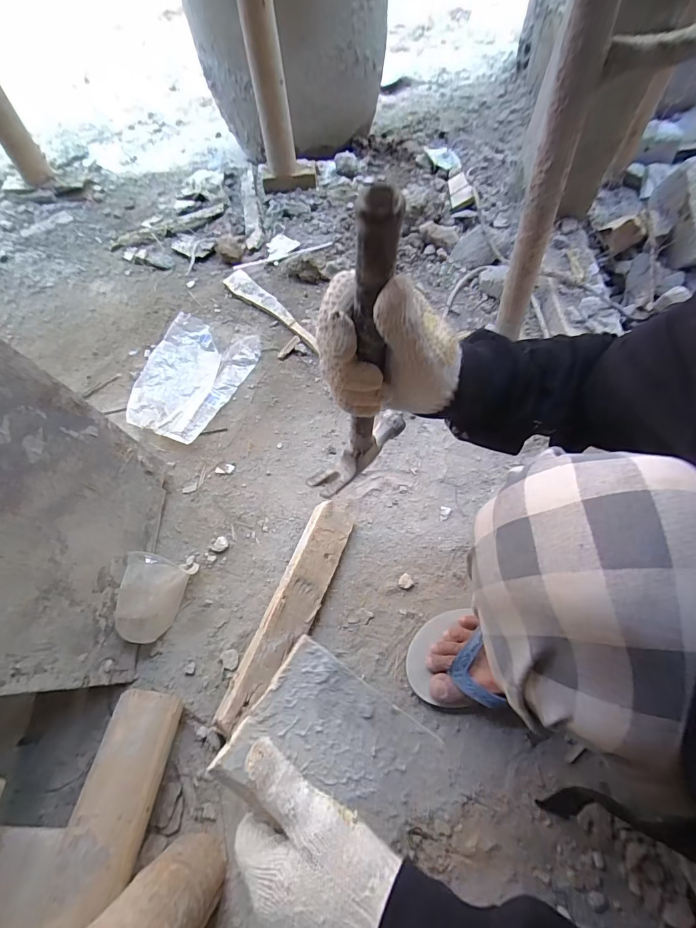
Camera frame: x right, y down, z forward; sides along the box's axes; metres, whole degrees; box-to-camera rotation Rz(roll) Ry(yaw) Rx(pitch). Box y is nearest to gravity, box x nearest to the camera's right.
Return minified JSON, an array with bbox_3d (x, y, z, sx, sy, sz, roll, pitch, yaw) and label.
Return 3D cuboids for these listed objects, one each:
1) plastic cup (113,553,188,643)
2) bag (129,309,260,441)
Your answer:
[{"bbox_3d":[-0.252,0.170,0.512,0.056,0.079,0.099,10,62,7],"label":"plastic cup"},{"bbox_3d":[-0.285,-0.160,0.728,0.174,0.027,0.246,19,63,11],"label":"bag"}]

